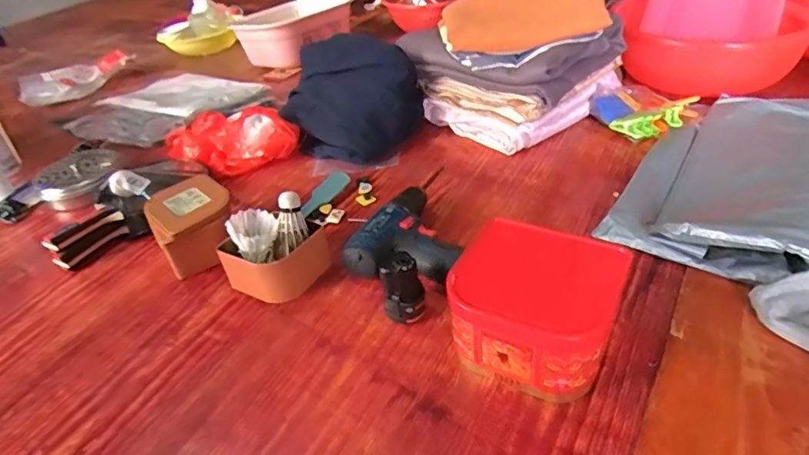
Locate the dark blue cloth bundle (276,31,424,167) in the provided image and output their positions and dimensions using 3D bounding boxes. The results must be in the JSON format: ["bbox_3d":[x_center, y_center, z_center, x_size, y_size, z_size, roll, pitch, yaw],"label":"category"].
[{"bbox_3d":[-0.102,-0.227,0.928,0.235,0.143,0.195,12,40,24],"label":"dark blue cloth bundle"}]

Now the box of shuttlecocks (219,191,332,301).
[{"bbox_3d":[-0.164,0.026,0.651,0.118,0.094,0.097,-26,40,-24],"label":"box of shuttlecocks"}]

